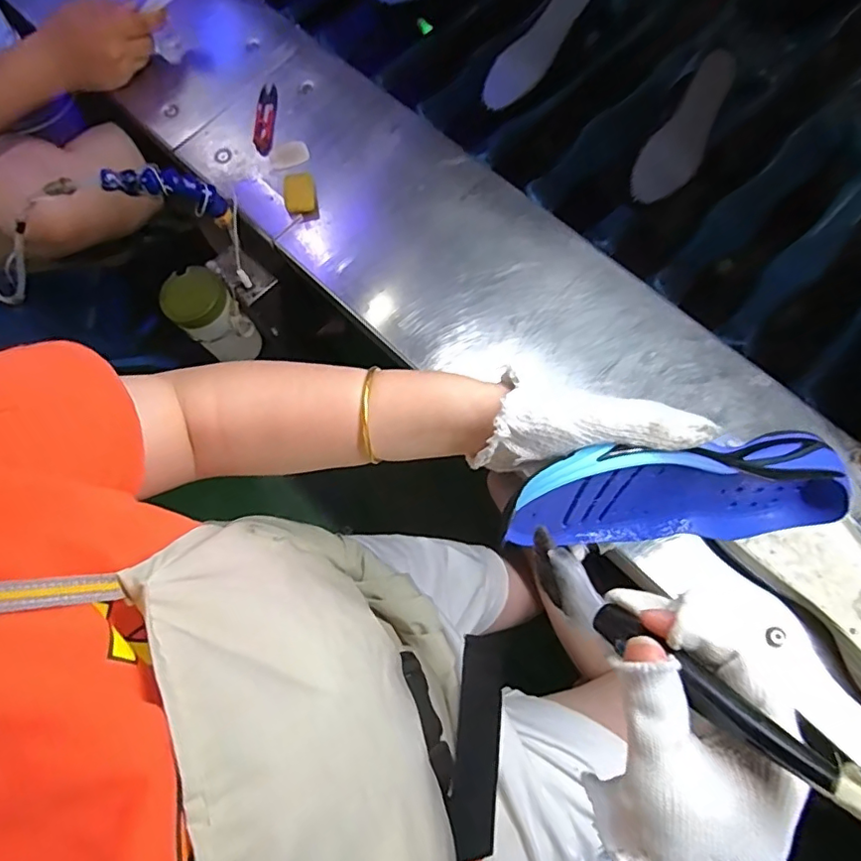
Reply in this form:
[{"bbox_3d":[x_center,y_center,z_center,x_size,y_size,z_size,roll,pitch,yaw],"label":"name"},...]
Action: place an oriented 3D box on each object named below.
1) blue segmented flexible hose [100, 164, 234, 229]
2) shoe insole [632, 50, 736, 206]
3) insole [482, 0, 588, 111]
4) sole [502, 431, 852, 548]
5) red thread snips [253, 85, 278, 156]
[{"bbox_3d":[-0.272,-0.254,0.592,0.049,0.136,0.027,-35,68,36],"label":"blue segmented flexible hose"},{"bbox_3d":[0.298,-0.347,0.639,0.062,0.009,0.194,36,87,-11],"label":"shoe insole"},{"bbox_3d":[0.145,-0.496,0.704,0.197,0.007,0.058,-44,90,13],"label":"insole"},{"bbox_3d":[0.155,0.034,0.358,0.227,0.090,0.050,-1,49,-12],"label":"sole"},{"bbox_3d":[-0.203,-0.385,0.681,0.023,0.005,0.107,2,76,-2],"label":"red thread snips"}]

